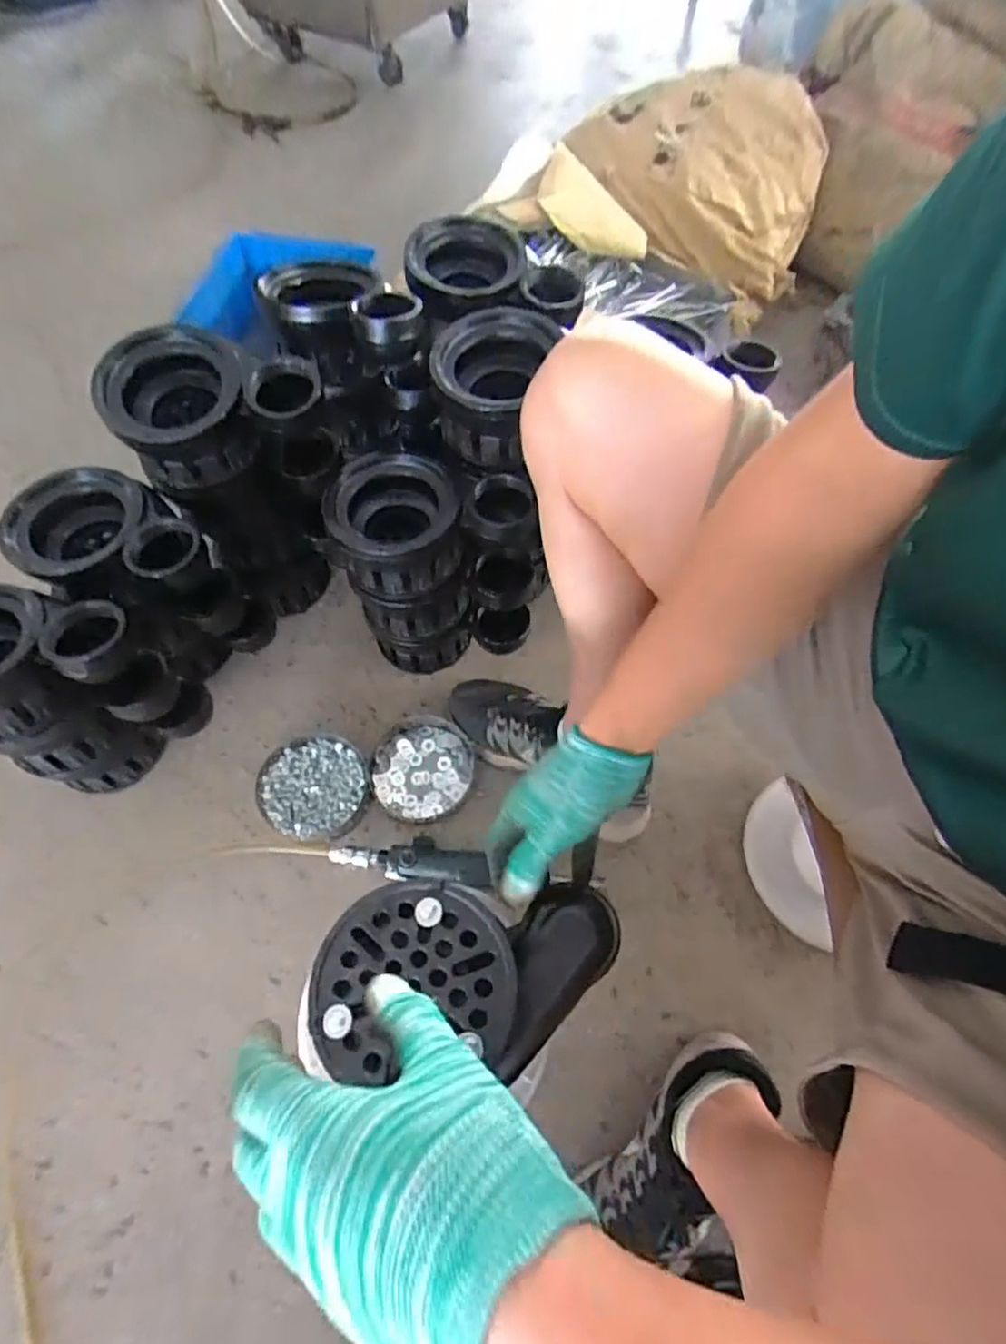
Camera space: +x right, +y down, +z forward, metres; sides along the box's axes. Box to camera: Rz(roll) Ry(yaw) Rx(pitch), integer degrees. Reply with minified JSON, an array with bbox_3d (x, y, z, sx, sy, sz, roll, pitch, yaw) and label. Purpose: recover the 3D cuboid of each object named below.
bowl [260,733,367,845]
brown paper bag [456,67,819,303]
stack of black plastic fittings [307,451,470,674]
[{"bbox_3d":[-0.236,0.148,0.796,0.134,0.035,0.125,0,61,0],"label":"bowl"},{"bbox_3d":[0.300,-0.961,1.212,0.599,0.205,0.375,20,63,10],"label":"brown paper bag"},{"bbox_3d":[-0.128,-0.118,0.802,0.153,0.278,0.145,-14,62,-8],"label":"stack of black plastic fittings"}]

